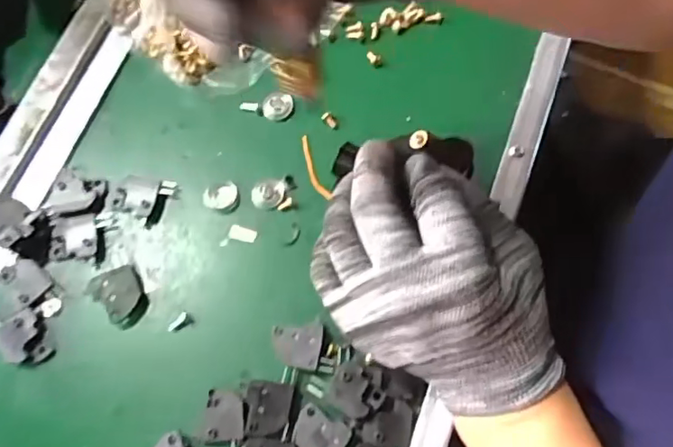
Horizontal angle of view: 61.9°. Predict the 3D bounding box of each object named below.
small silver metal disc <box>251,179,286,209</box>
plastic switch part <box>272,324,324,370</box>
[{"bbox_3d":[-0.040,-0.018,0.335,0.021,0.005,0.017,-10,73,-3],"label":"small silver metal disc"},{"bbox_3d":[-0.021,0.066,0.302,0.026,0.005,0.023,3,73,1],"label":"plastic switch part"}]

